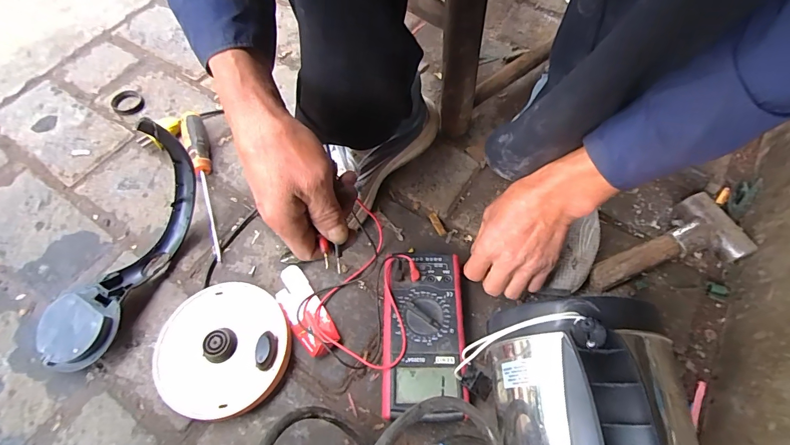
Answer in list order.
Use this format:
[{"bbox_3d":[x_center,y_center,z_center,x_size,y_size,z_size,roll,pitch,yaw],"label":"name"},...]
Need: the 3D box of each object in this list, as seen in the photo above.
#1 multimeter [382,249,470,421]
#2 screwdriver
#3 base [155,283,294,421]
[{"bbox_3d":[0.030,0.122,0.426,0.087,0.040,0.172,0,62,1],"label":"multimeter"},{"bbox_3d":[-0.266,-0.073,0.531,0.031,0.035,0.266,-22,64,-10],"label":"screwdriver"},{"bbox_3d":[-0.191,0.135,0.424,0.139,0.034,0.143,0,62,1],"label":"base"}]

